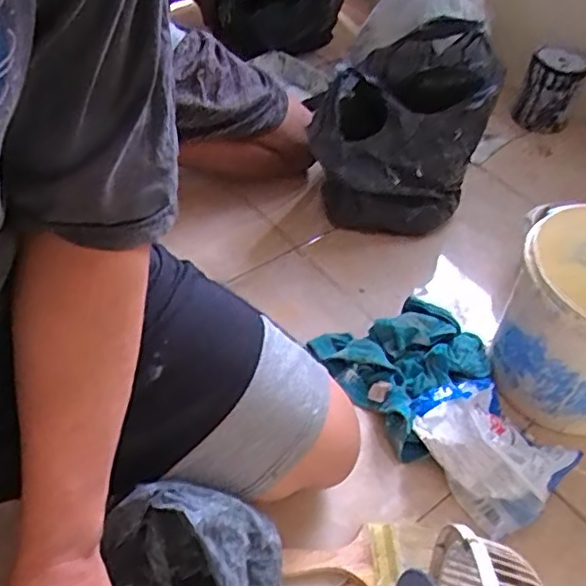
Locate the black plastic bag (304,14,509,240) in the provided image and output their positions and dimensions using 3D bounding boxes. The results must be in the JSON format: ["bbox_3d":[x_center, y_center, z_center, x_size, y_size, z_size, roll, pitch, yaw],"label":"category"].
[{"bbox_3d":[0.150,-0.217,0.880,0.216,0.281,0.195,18,48,10],"label":"black plastic bag"}]

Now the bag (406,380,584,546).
[{"bbox_3d":[0.215,0.156,0.653,0.154,0.113,0.128,36,54,24],"label":"bag"}]

